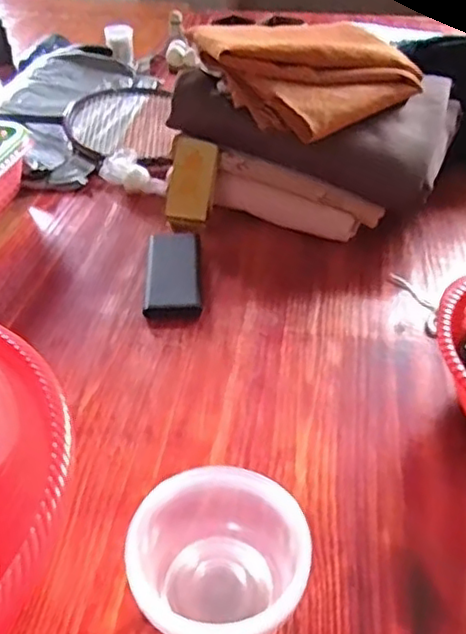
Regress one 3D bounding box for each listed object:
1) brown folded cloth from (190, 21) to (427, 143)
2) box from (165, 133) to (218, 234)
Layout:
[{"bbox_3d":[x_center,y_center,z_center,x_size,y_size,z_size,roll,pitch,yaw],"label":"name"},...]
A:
[{"bbox_3d":[0.100,-0.312,0.805,0.241,0.072,0.207,-20,44,-24],"label":"brown folded cloth"},{"bbox_3d":[-0.053,-0.168,0.816,0.059,0.123,0.024,7,-2,7],"label":"box"}]

